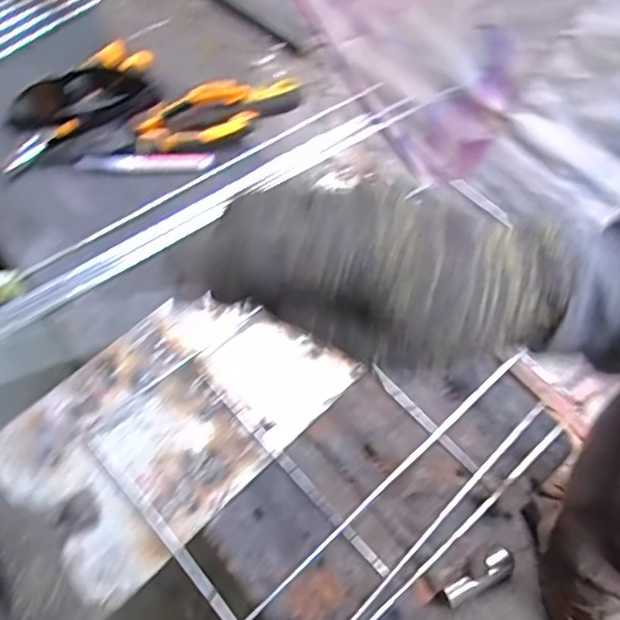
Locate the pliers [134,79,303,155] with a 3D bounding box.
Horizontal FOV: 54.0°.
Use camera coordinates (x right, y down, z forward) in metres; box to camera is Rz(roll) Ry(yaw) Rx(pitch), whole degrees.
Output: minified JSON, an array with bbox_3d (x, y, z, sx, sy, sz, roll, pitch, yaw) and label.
[{"bbox_3d":[-0.086,-0.189,0.587,0.161,0.033,0.048,-27,61,-11],"label":"pliers"}]

